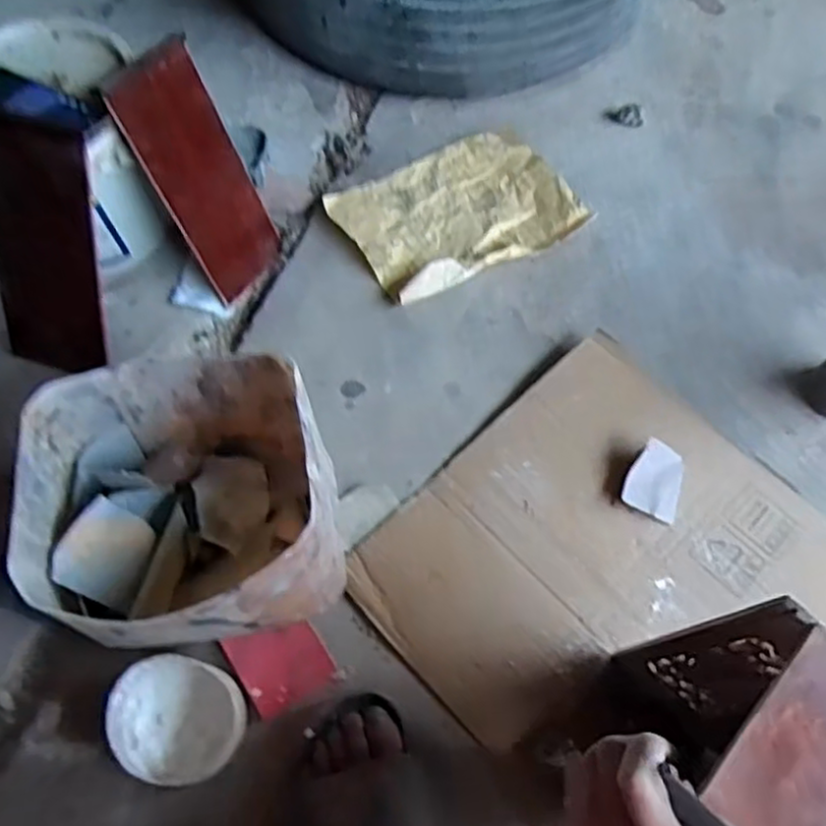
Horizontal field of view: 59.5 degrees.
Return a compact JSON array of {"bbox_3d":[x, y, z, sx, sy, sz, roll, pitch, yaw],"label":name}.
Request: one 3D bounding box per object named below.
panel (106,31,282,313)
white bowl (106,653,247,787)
[{"bbox_3d":[-0.216,-0.243,0.752,0.009,0.247,0.122,10,56,31],"label":"panel"},{"bbox_3d":[-0.189,0.252,0.592,0.100,0.056,0.095,2,63,-1],"label":"white bowl"}]

